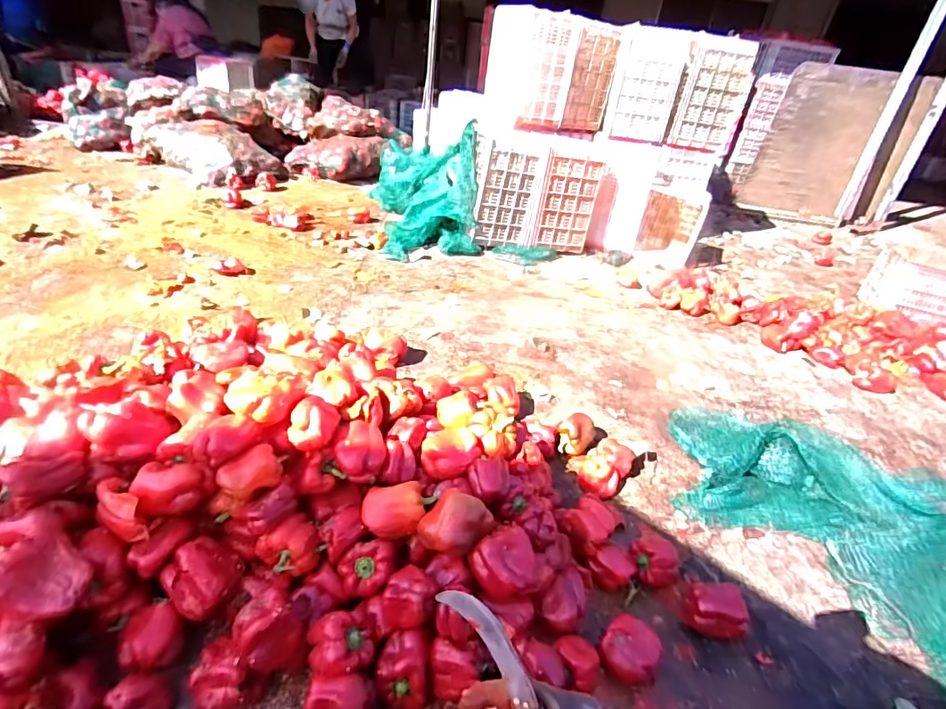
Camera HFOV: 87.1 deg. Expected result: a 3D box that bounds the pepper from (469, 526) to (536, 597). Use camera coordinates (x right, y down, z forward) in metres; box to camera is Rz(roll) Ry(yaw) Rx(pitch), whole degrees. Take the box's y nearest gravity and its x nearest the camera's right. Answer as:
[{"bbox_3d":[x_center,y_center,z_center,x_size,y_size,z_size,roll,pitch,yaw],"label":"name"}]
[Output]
[{"bbox_3d":[0.044,0.318,0.752,0.097,0.077,0.087,12,32,7],"label":"pepper"}]

